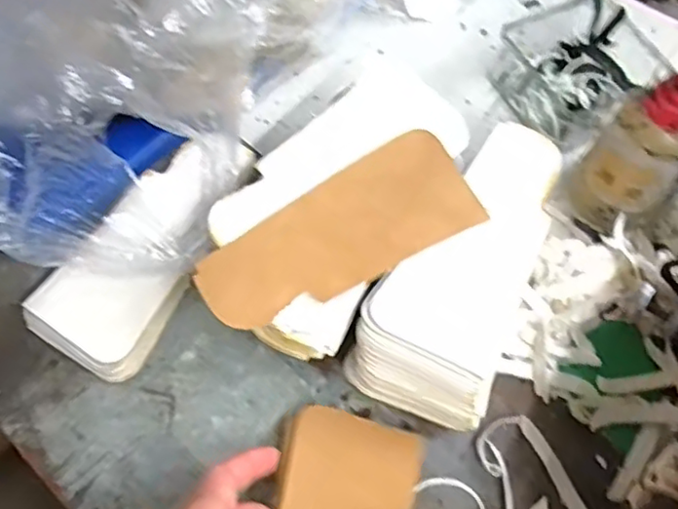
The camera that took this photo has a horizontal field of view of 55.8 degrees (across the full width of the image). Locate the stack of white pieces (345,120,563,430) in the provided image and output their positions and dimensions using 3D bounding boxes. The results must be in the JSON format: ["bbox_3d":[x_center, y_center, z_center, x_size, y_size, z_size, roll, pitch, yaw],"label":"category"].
[{"bbox_3d":[0.080,0.009,0.415,0.081,0.069,0.194,21,64,12],"label":"stack of white pieces"}]

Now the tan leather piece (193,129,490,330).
[{"bbox_3d":[0.001,-0.014,0.380,0.171,0.011,0.069,-28,82,-16],"label":"tan leather piece"}]

